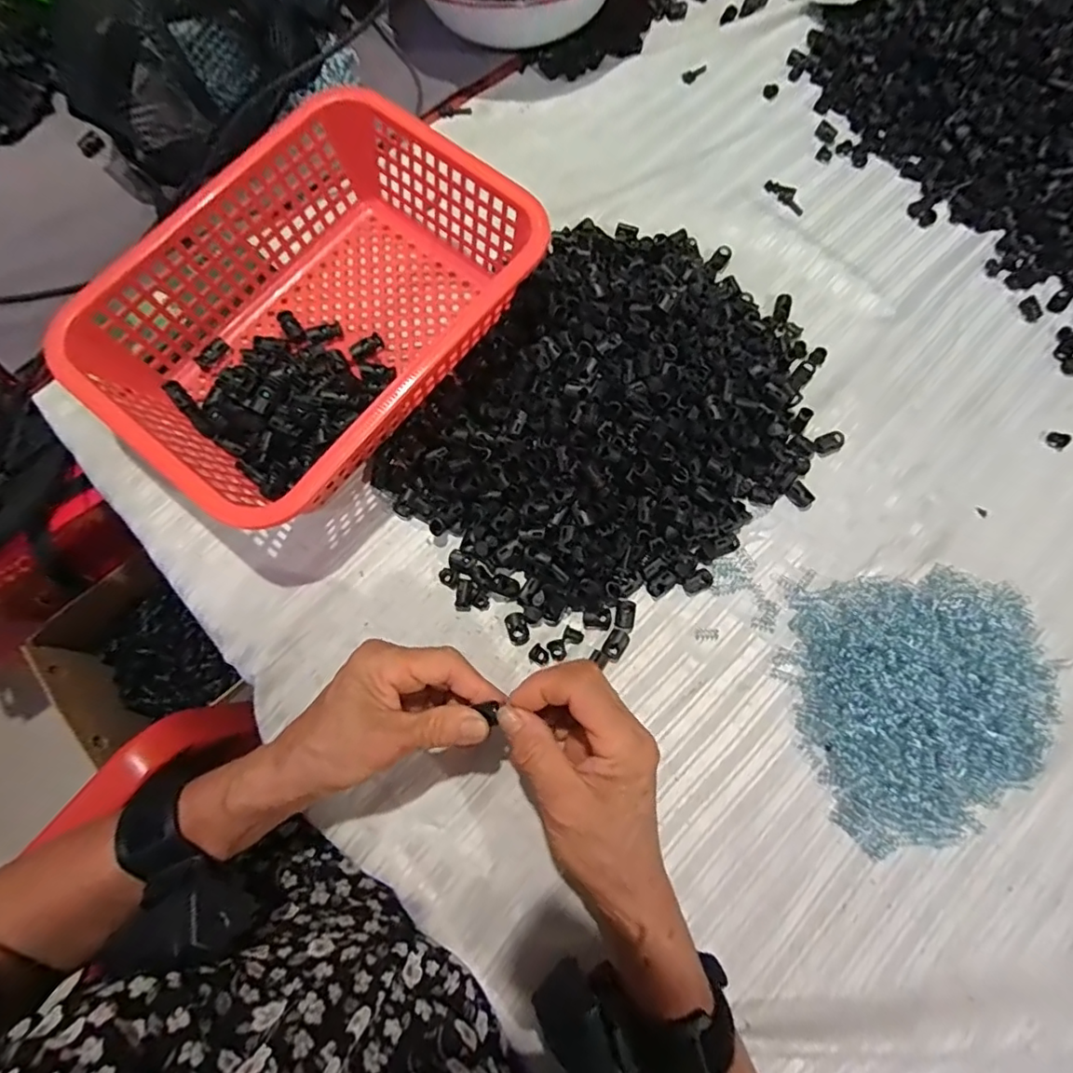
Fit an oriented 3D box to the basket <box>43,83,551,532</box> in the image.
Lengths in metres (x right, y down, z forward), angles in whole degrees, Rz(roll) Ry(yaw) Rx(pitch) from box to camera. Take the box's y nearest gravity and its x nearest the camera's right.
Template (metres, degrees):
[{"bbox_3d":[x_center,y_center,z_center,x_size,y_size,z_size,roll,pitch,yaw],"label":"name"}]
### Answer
[{"bbox_3d":[-0.151,-0.163,0.406,0.211,0.085,0.290,39,77,8],"label":"basket"}]

